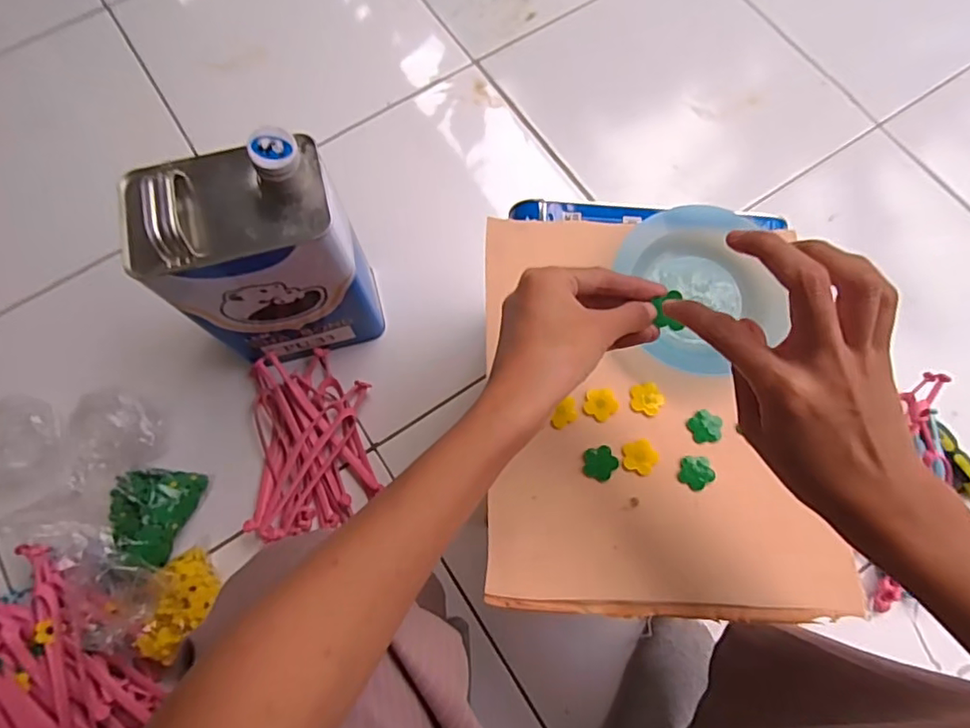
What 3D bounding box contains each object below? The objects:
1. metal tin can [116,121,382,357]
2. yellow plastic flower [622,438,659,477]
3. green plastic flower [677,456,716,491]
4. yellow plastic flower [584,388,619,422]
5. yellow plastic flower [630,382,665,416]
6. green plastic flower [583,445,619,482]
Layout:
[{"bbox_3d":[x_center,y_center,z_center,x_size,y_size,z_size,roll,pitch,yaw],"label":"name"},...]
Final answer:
[{"bbox_3d":[-0.211,-0.097,0.568,0.164,0.273,0.116,-14,73,-4],"label":"metal tin can"},{"bbox_3d":[0.107,0.064,0.390,0.023,0.004,0.023,0,72,1],"label":"yellow plastic flower"},{"bbox_3d":[0.145,0.075,0.387,0.022,0.005,0.022,0,72,1],"label":"green plastic flower"},{"bbox_3d":[0.083,0.028,0.403,0.024,0.004,0.023,0,72,1],"label":"yellow plastic flower"},{"bbox_3d":[0.117,0.024,0.407,0.024,0.004,0.024,0,72,1],"label":"yellow plastic flower"},{"bbox_3d":[0.079,0.068,0.391,0.023,0.004,0.024,0,72,1],"label":"green plastic flower"}]

